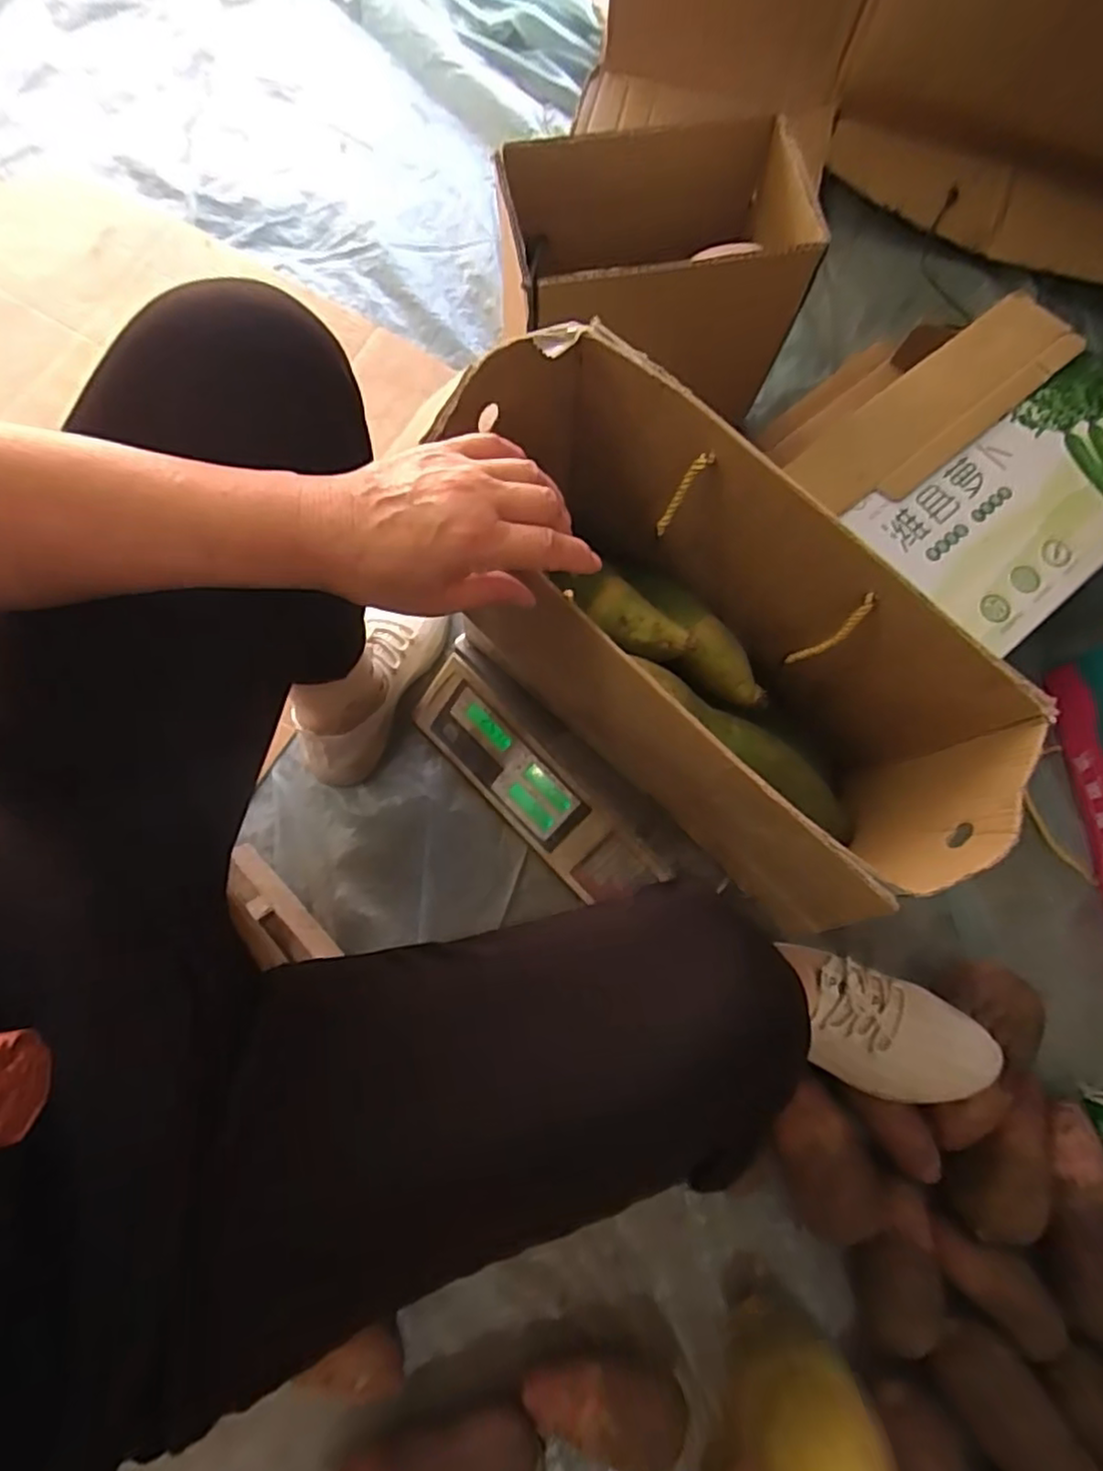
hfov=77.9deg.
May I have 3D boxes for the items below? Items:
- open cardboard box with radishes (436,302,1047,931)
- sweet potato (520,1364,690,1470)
[{"bbox_3d":[0.086,-0.059,0.496,0.181,0.249,0.383,-43,80,-11],"label":"open cardboard box with radishes"},{"bbox_3d":[0.046,0.559,0.572,0.137,0.054,0.064,14,76,3],"label":"sweet potato"}]

